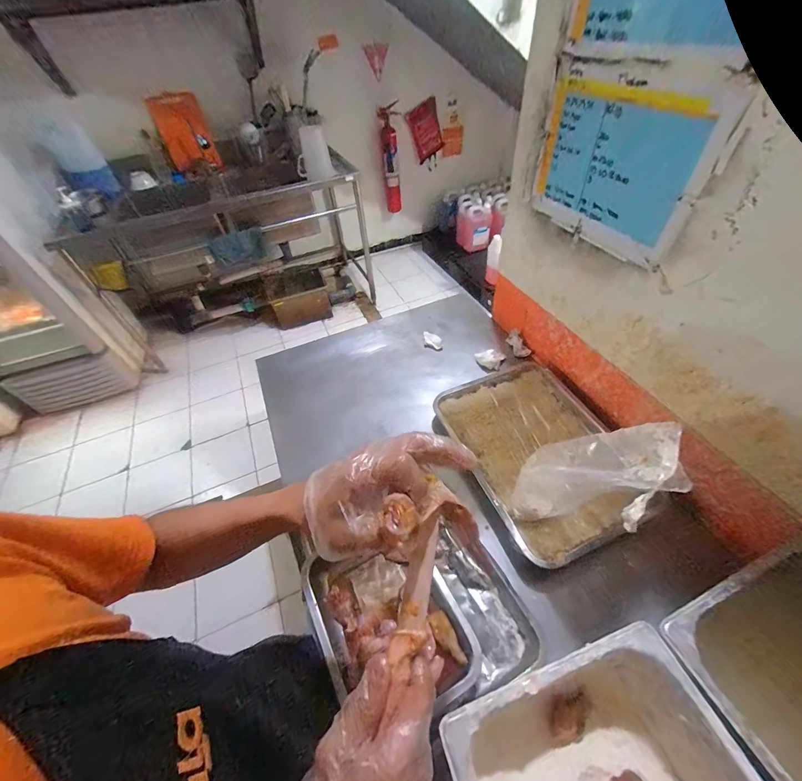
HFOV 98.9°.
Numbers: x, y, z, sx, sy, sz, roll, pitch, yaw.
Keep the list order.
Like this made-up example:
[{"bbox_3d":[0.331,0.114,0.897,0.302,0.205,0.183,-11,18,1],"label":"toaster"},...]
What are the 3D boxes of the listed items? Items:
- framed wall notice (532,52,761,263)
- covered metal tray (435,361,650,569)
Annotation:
[{"bbox_3d":[0.311,-0.342,0.520,0.012,0.212,0.289,-20,51,-12],"label":"framed wall notice"},{"bbox_3d":[0.267,0.106,0.674,0.293,0.042,0.383,-22,51,-14],"label":"covered metal tray"}]

